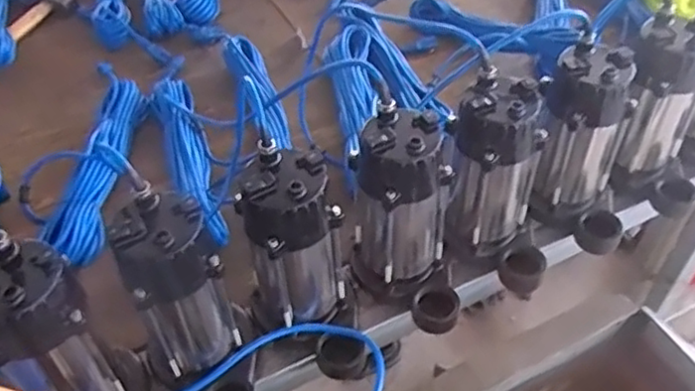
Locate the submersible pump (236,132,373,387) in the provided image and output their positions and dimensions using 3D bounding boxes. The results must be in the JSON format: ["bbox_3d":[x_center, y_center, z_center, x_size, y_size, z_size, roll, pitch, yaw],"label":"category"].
[{"bbox_3d":[-0.046,0.086,0.694,0.102,0.238,0.155,-15,49,-13],"label":"submersible pump"}]

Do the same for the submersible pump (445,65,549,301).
[{"bbox_3d":[0.183,-0.004,0.776,0.127,0.233,0.135,3,49,4],"label":"submersible pump"}]

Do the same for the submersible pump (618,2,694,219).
[{"bbox_3d":[0.422,-0.105,0.851,0.146,0.224,0.105,25,53,22],"label":"submersible pump"}]

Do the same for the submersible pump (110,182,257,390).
[{"bbox_3d":[-0.156,0.132,0.663,0.109,0.242,0.159,-21,51,-18],"label":"submersible pump"}]

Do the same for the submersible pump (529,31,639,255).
[{"bbox_3d":[0.296,-0.054,0.801,0.104,0.219,0.148,-3,48,-3],"label":"submersible pump"}]

